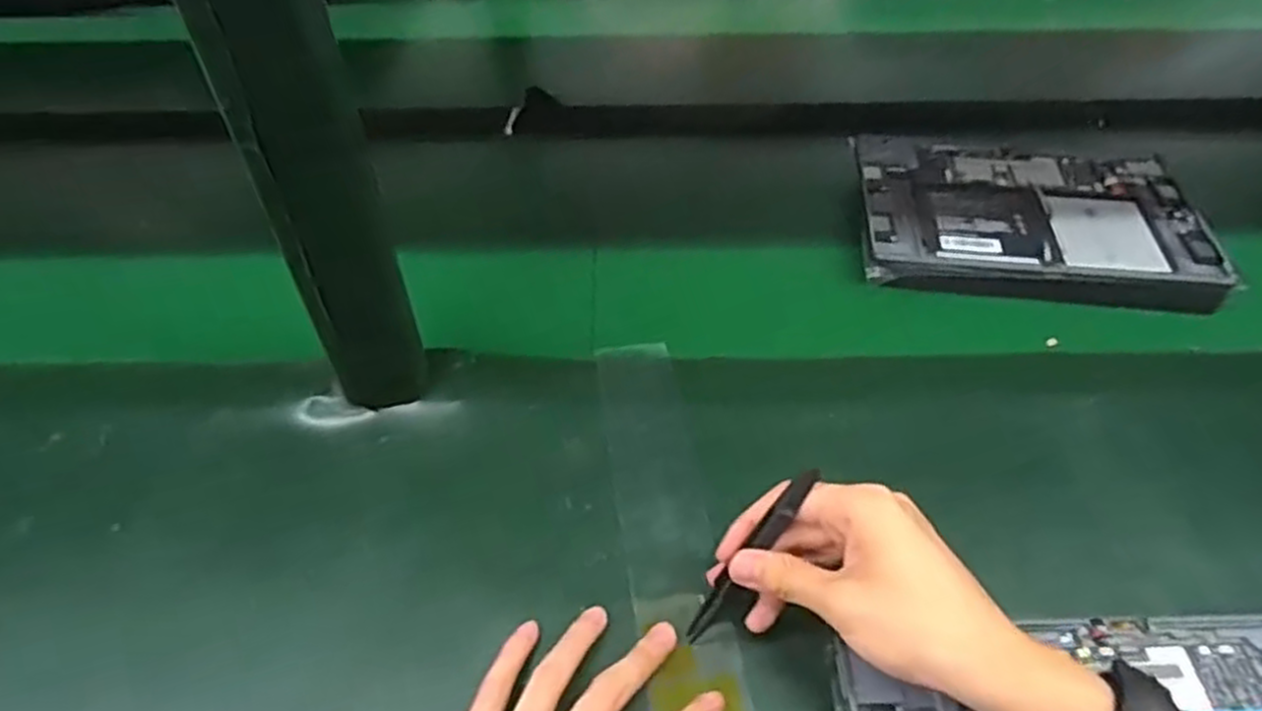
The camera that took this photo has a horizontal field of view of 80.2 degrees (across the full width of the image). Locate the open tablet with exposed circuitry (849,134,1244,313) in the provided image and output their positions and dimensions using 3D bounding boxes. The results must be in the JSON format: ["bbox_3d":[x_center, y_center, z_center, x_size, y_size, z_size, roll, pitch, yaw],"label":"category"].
[{"bbox_3d":[0.313,-0.112,0.601,0.257,0.027,0.175,6,46,6],"label":"open tablet with exposed circuitry"}]

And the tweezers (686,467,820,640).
[{"bbox_3d":[0.058,0.099,0.370,0.007,0.112,0.010,9,29,-49],"label":"tweezers"}]

